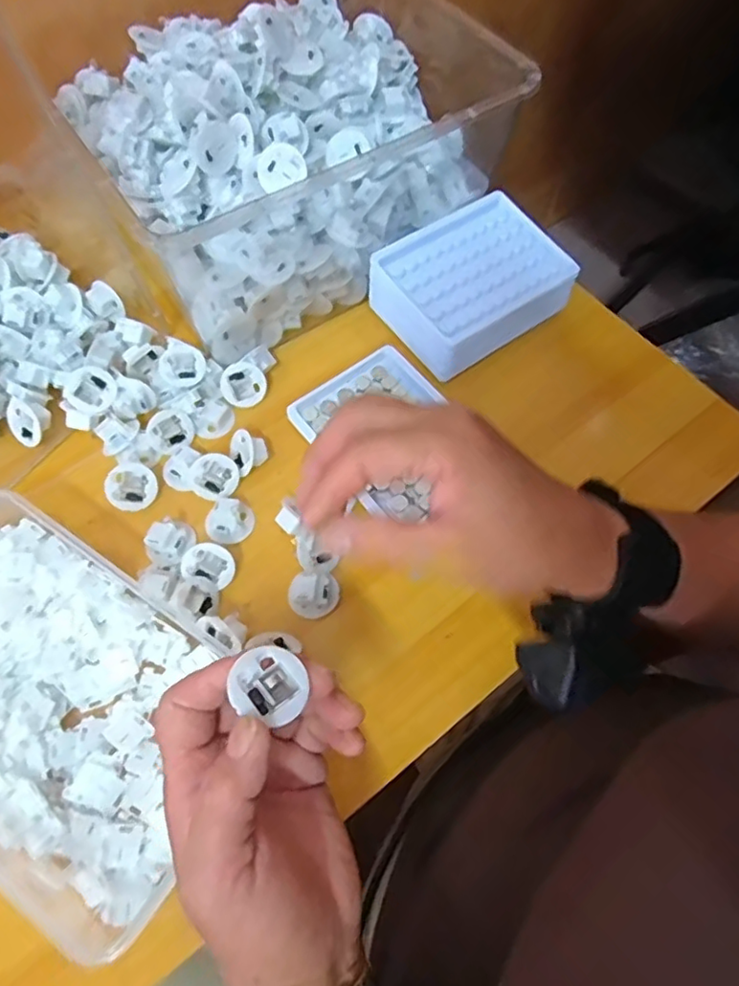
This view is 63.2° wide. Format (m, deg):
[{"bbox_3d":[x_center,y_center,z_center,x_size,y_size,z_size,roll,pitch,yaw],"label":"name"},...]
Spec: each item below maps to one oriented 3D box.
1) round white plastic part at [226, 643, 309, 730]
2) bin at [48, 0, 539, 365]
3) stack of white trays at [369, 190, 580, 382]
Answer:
[{"bbox_3d":[-0.042,0.081,0.253,0.029,0.017,0.029,11,49,-13],"label":"round white plastic part"},{"bbox_3d":[-0.075,-0.306,0.487,0.298,0.122,0.314,-31,69,-15],"label":"bin"},{"bbox_3d":[0.081,-0.161,0.465,0.132,0.042,0.105,-30,69,-15],"label":"stack of white trays"}]

